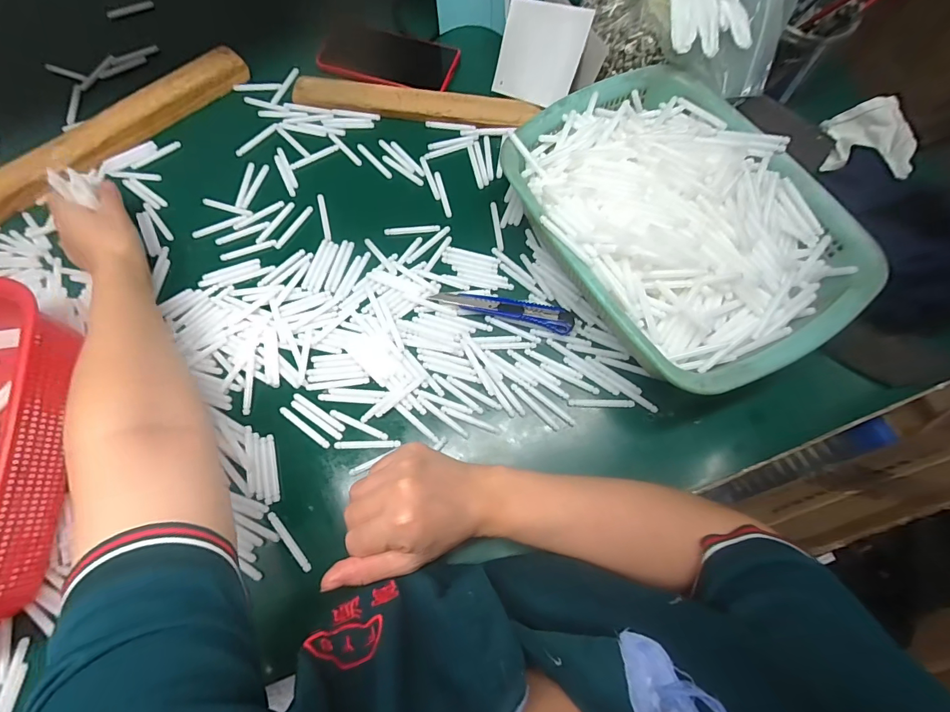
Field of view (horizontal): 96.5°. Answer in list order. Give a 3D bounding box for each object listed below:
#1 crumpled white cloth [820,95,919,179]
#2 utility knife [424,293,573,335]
[{"bbox_3d":[0.419,-0.229,0.442,0.072,0.058,0.076,6,72,2],"label":"crumpled white cloth"},{"bbox_3d":[0.027,-0.048,0.413,0.136,0.014,0.024,15,73,5],"label":"utility knife"}]

